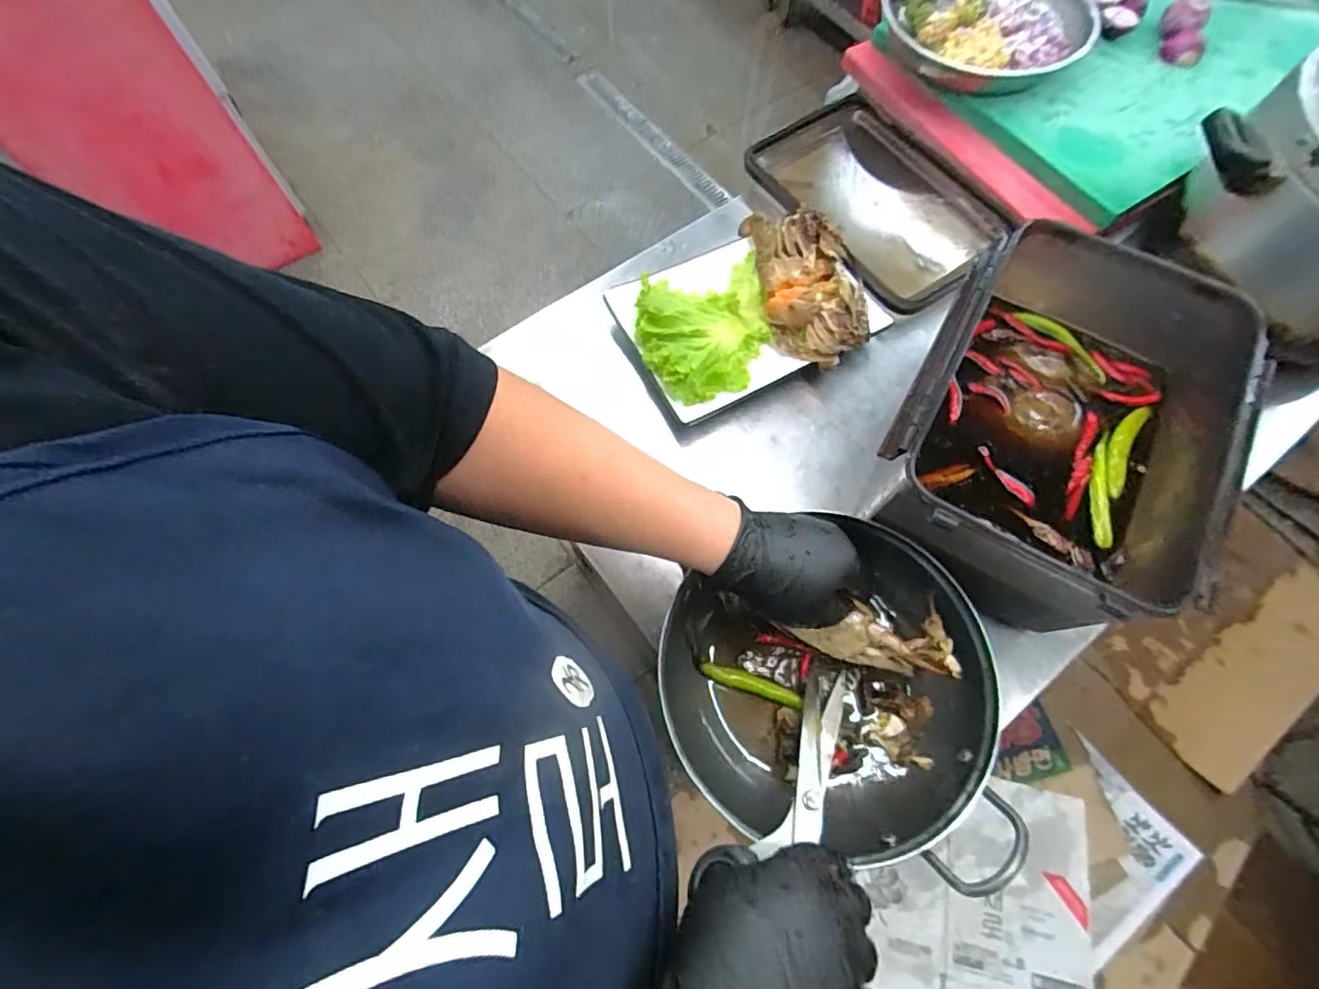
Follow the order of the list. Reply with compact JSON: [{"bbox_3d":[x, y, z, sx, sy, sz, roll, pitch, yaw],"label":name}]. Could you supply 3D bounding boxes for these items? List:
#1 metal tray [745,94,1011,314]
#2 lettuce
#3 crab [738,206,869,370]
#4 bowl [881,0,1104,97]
[{"bbox_3d":[0.257,-0.351,0.685,0.200,0.057,0.302,-31,72,-12],"label":"metal tray"},{"bbox_3d":[0.050,-0.167,0.577,0.143,0.030,0.141,-16,70,-7],"label":"lettuce"},{"bbox_3d":[0.156,-0.221,0.589,0.104,0.041,0.186,-8,69,-4],"label":"crab"},{"bbox_3d":[0.397,-0.580,0.694,0.241,0.048,0.207,12,69,4],"label":"bowl"}]

